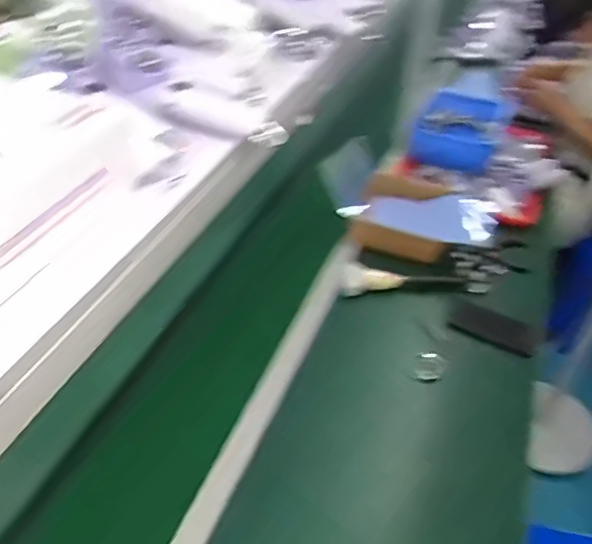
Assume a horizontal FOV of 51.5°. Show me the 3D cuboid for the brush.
[{"bbox_3d":[0.220,0.015,1.264,0.255,0.040,0.074,1,40,-5],"label":"brush"}]

